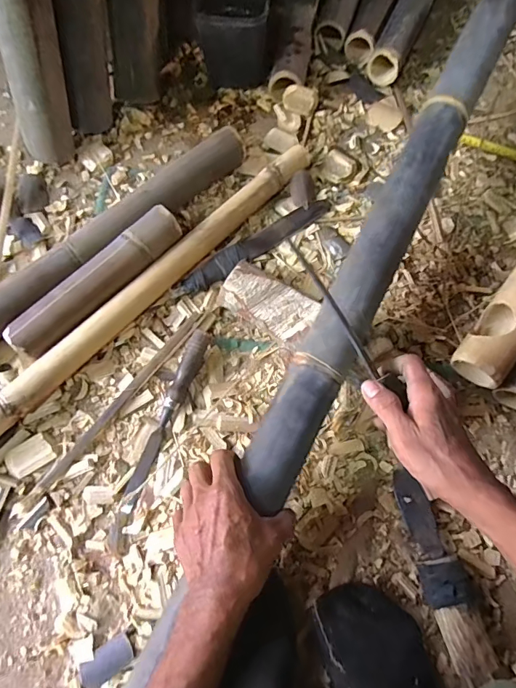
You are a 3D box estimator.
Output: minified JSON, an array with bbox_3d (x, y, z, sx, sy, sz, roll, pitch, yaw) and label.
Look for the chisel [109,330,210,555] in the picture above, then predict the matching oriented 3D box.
[{"bbox_3d":[-0.126,0.115,0.531,0.026,0.027,0.283,20,73,5],"label":"chisel"}]

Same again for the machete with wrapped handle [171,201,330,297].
[{"bbox_3d":[-0.007,-0.145,0.619,0.269,0.018,0.035,-34,76,-11],"label":"machete with wrapped handle"}]

